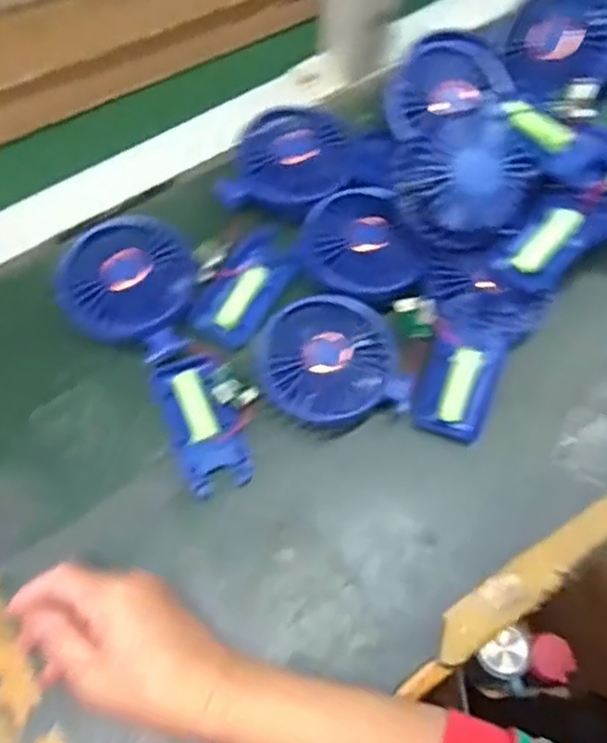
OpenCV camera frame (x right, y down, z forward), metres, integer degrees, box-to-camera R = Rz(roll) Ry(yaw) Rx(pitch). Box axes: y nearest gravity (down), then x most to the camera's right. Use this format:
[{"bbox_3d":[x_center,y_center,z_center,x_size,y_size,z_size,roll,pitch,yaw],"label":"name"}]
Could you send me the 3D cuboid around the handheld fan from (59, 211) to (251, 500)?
[{"bbox_3d":[-0.100,-0.012,0.472,0.089,0.040,0.200,-20,69,-11],"label":"handheld fan"}]

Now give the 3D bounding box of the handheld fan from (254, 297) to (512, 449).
[{"bbox_3d":[0.051,-0.002,0.471,0.159,0.045,0.086,3,66,-1],"label":"handheld fan"}]

